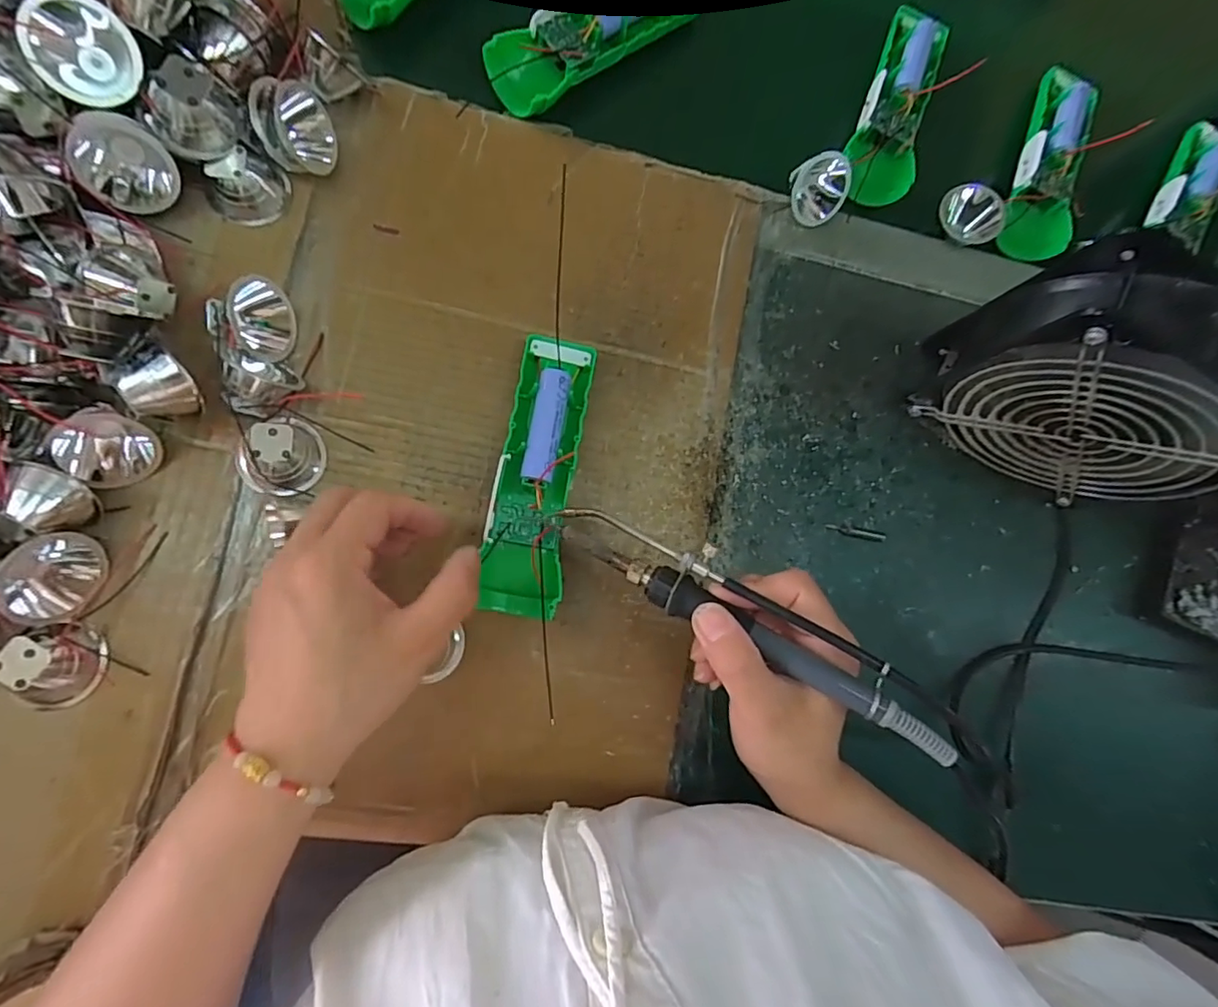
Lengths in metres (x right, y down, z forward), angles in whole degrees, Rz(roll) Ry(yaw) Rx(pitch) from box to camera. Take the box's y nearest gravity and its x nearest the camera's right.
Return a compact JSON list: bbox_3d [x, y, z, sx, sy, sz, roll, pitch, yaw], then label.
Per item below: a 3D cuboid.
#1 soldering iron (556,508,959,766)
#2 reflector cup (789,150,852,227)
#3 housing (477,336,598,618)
[{"bbox_3d":[0.061,0.053,0.268,0.195,0.017,0.027,30,83,17],"label":"soldering iron"},{"bbox_3d":[0.138,-0.208,0.379,0.038,0.036,0.032,40,79,-2],"label":"reflector cup"},{"bbox_3d":[-0.041,-0.017,0.326,0.044,0.033,0.158,9,82,-8],"label":"housing"}]

